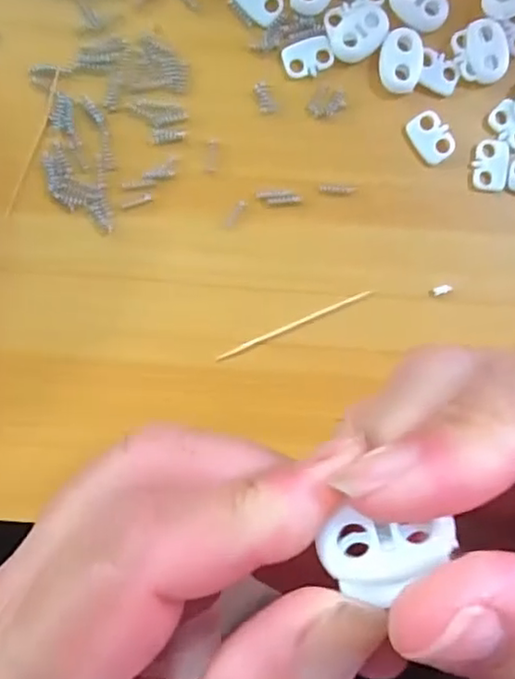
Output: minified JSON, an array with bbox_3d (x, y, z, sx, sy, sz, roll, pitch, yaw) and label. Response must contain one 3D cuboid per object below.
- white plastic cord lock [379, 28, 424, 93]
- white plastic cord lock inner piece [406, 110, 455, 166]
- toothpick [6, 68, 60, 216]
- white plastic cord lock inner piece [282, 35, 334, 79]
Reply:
[{"bbox_3d":[0.052,-0.101,0.231,0.015,0.004,0.021,7,91,-1],"label":"white plastic cord lock"},{"bbox_3d":[0.064,-0.074,0.234,0.013,0.004,0.019,-33,92,0],"label":"white plastic cord lock inner piece"},{"bbox_3d":[-0.081,-0.071,0.232,0.004,0.004,0.055,21,91,-1],"label":"toothpick"},{"bbox_3d":[0.019,-0.103,0.232,0.018,0.004,0.013,-19,92,0],"label":"white plastic cord lock inner piece"}]

